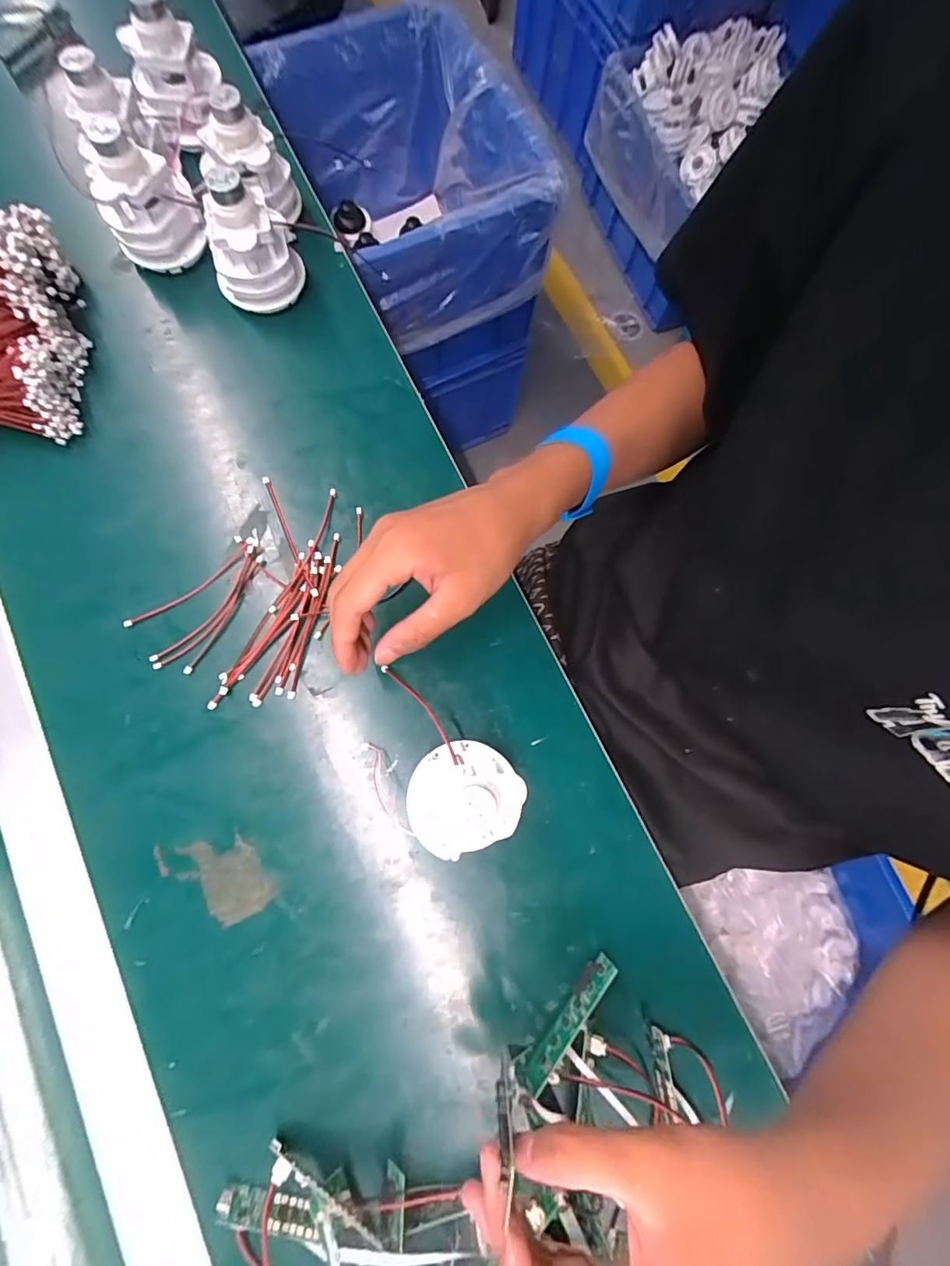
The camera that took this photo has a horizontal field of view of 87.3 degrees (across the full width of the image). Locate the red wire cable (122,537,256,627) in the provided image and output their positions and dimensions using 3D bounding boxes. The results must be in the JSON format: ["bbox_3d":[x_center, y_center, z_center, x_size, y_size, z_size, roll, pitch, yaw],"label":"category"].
[{"bbox_3d":[-0.207,-0.036,0.367,0.107,0.006,0.012,-38,81,-9],"label":"red wire cable"}]

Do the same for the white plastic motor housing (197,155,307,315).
[{"bbox_3d":[-0.179,-0.310,0.391,0.067,0.094,0.061,0,77,-1],"label":"white plastic motor housing"}]

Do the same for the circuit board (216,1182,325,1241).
[{"bbox_3d":[-0.114,0.325,0.281,0.061,0.016,0.011,7,121,3],"label":"circuit board"}]

